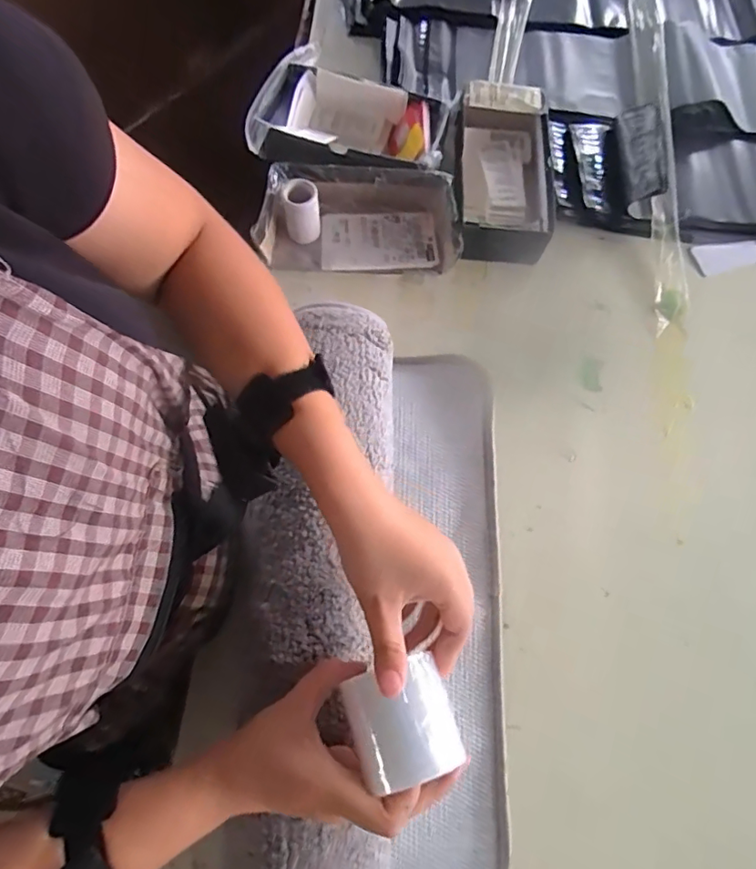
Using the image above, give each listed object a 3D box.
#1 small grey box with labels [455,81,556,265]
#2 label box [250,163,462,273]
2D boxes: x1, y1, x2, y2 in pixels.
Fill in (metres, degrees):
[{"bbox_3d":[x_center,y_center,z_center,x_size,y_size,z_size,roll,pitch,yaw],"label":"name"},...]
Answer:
[{"bbox_3d":[0.155,-0.318,0.635,0.119,0.066,0.218,4,71,-1],"label":"small grey box with labels"},{"bbox_3d":[-0.022,-0.255,0.609,0.230,0.058,0.108,2,71,-2],"label":"label box"}]

